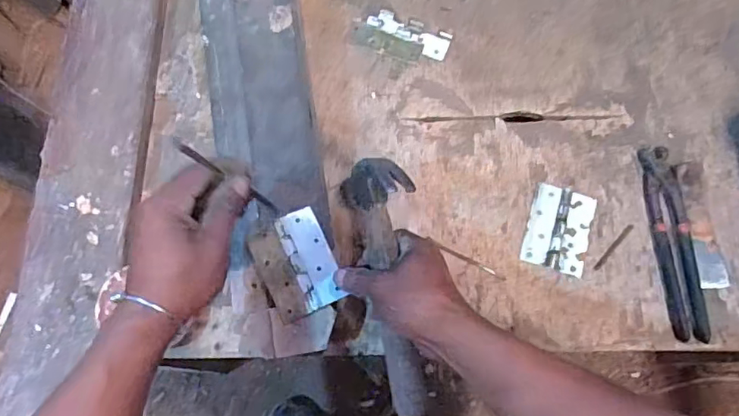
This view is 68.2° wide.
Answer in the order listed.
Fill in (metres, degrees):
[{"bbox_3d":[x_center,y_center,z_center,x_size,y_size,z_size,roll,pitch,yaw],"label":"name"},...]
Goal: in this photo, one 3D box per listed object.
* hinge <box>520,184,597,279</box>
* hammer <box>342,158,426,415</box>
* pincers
[{"bbox_3d":[0.217,0.023,0.620,0.069,0.005,0.096,18,75,5],"label":"hinge"},{"bbox_3d":[0.019,0.066,0.490,0.057,0.069,0.229,-8,75,-3],"label":"hammer"},{"bbox_3d":[0.344,0.037,0.620,0.039,0.013,0.220,-4,74,-1],"label":"pincers"}]

